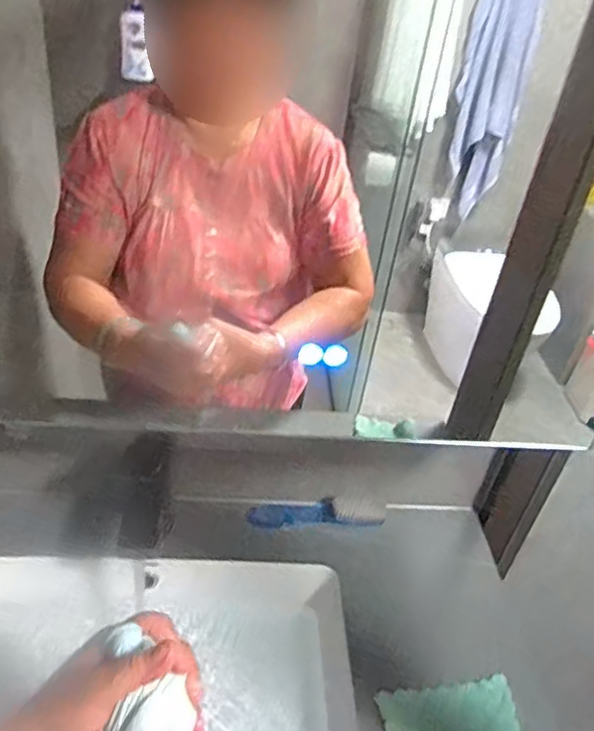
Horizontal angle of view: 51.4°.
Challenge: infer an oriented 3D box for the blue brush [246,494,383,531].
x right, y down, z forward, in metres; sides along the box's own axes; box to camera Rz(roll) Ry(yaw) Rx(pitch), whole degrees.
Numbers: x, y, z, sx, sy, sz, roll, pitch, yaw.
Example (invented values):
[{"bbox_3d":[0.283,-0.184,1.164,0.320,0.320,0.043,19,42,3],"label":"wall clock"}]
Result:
[{"bbox_3d":[0.028,0.207,0.873,0.190,0.034,0.035,2,37,-6],"label":"blue brush"}]

